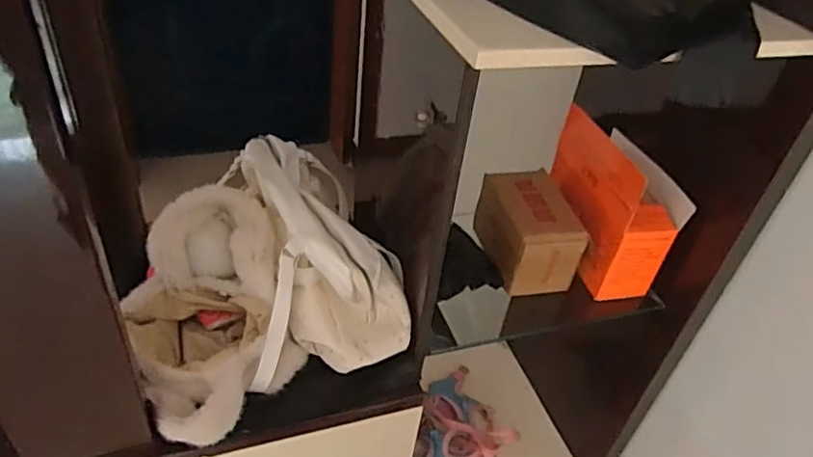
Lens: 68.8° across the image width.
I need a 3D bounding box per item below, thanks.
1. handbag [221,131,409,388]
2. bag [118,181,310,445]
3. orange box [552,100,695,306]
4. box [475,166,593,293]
[{"bbox_3d":[-0.123,0.012,0.778,0.195,0.172,0.308,-9,42,-19],"label":"handbag"},{"bbox_3d":[-0.232,0.095,0.703,0.189,0.154,0.233,-18,46,-27],"label":"bag"},{"bbox_3d":[0.311,-0.045,0.909,0.110,0.191,0.223,-4,41,-13],"label":"orange box"},{"bbox_3d":[0.185,0.002,0.898,0.116,0.103,0.165,-2,40,-11],"label":"box"}]

